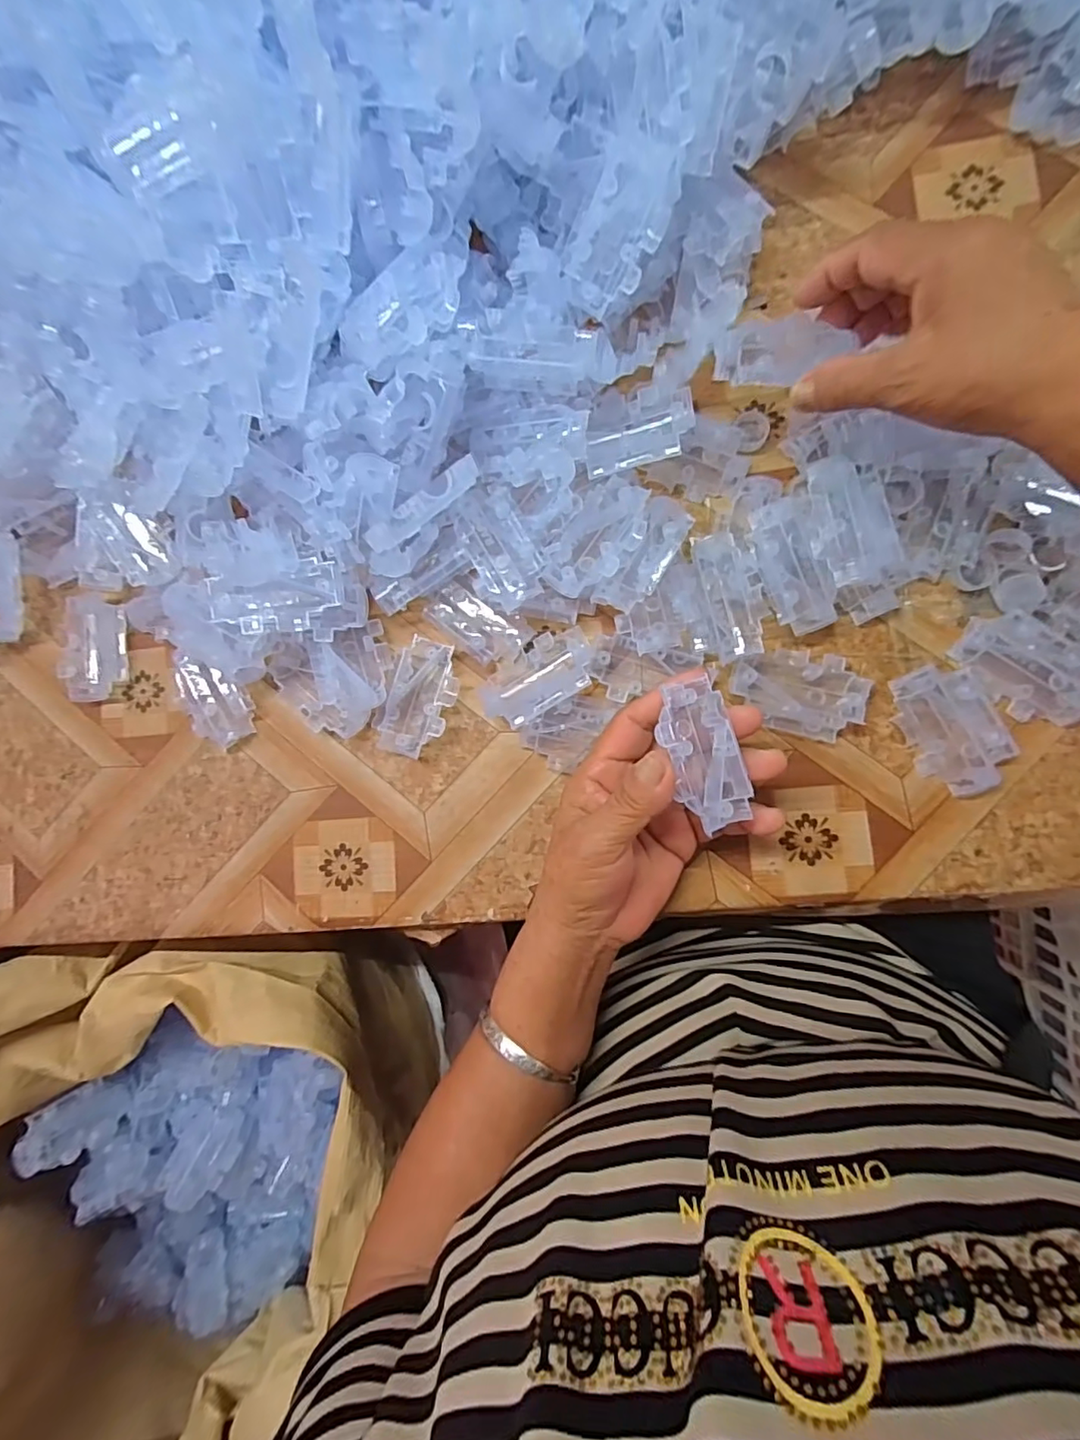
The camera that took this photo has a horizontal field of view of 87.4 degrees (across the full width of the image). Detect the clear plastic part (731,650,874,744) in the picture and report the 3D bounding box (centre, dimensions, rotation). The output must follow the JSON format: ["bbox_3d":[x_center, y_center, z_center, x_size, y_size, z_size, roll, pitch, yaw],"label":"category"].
[{"bbox_3d":[0.139,-0.015,0.306,0.068,0.014,0.042,16,88,9],"label":"clear plastic part"}]

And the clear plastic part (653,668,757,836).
[{"bbox_3d":[0.074,0.016,0.256,0.031,0.023,0.060,-13,84,7],"label":"clear plastic part"}]

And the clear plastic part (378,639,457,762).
[{"bbox_3d":[-0.069,-0.012,0.332,0.036,0.013,0.068,19,88,9],"label":"clear plastic part"}]

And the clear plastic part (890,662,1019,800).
[{"bbox_3d":[0.215,0.005,0.295,0.042,0.014,0.068,-24,83,6],"label":"clear plastic part"}]

